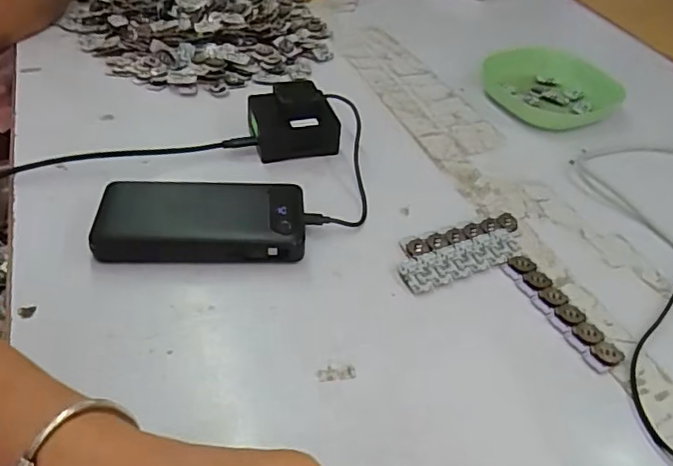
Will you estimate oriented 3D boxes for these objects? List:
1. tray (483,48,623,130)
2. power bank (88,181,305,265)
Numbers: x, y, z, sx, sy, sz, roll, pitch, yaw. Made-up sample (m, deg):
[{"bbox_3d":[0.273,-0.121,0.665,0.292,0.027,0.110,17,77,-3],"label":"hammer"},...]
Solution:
[{"bbox_3d":[0.245,-0.163,0.639,0.156,0.041,0.117,18,43,12],"label":"tray"},{"bbox_3d":[-0.104,-0.010,0.440,0.154,0.026,0.070,1,42,-7],"label":"power bank"}]

